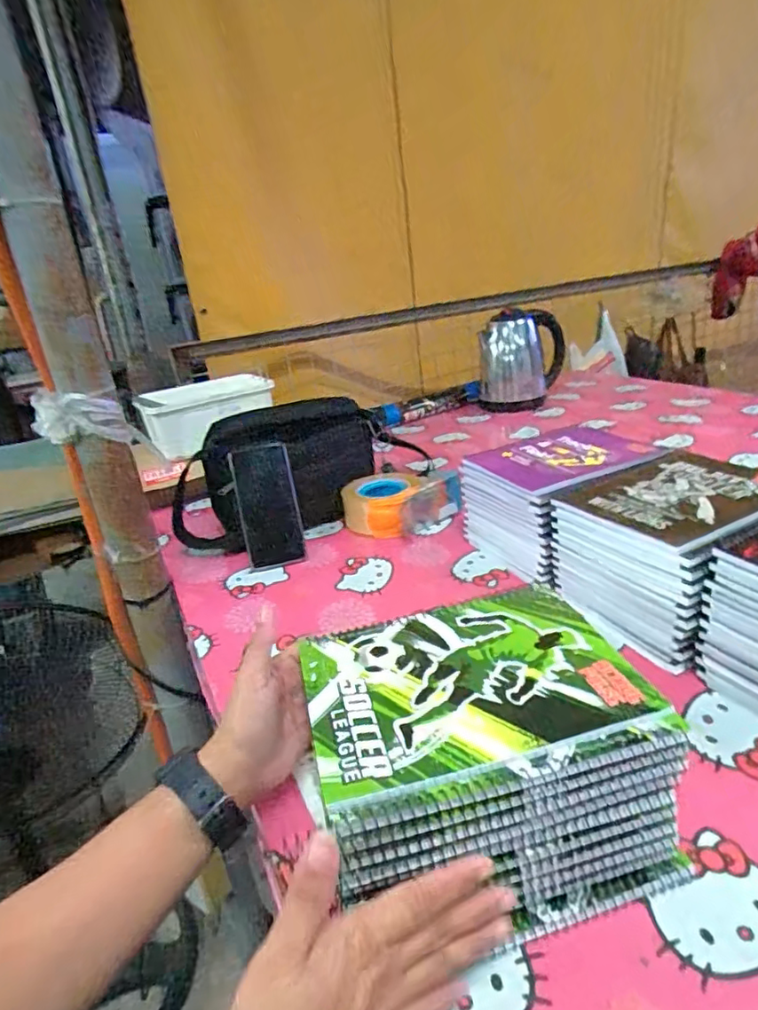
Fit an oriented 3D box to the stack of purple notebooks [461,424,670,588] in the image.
[{"bbox_3d":[0.229,-0.006,0.721,0.199,0.120,0.166,-16,25,-20],"label":"stack of purple notebooks"}]

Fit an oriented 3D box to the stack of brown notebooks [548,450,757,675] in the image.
[{"bbox_3d":[0.296,0.037,0.586,0.201,0.110,0.170,-21,27,-29],"label":"stack of brown notebooks"}]

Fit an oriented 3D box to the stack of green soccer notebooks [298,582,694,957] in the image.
[{"bbox_3d":[0.060,0.158,0.379,0.198,0.105,0.161,-11,24,-9],"label":"stack of green soccer notebooks"}]

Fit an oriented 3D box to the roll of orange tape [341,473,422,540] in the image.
[{"bbox_3d":[0.005,0.002,0.848,0.115,0.060,0.115,-8,23,-1],"label":"roll of orange tape"}]

